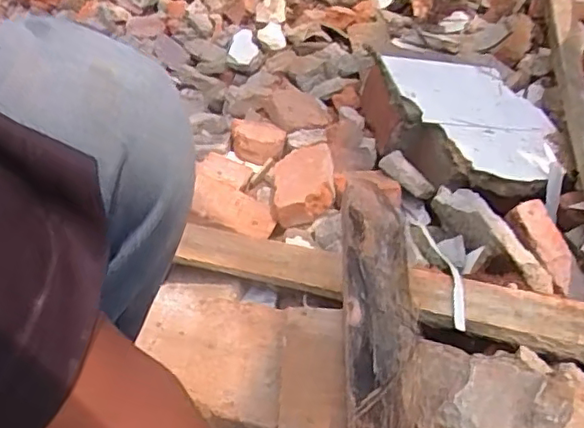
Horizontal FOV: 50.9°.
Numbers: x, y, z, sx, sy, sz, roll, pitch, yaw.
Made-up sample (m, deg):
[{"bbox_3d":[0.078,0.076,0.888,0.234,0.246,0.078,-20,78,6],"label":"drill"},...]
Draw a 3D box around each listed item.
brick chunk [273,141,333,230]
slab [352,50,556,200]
[{"bbox_3d":[0.020,-0.050,0.904,0.094,0.040,0.152,-16,38,9],"label":"brick chunk"},{"bbox_3d":[0.273,-0.159,0.997,0.253,0.099,0.401,-14,45,-21],"label":"slab"}]

